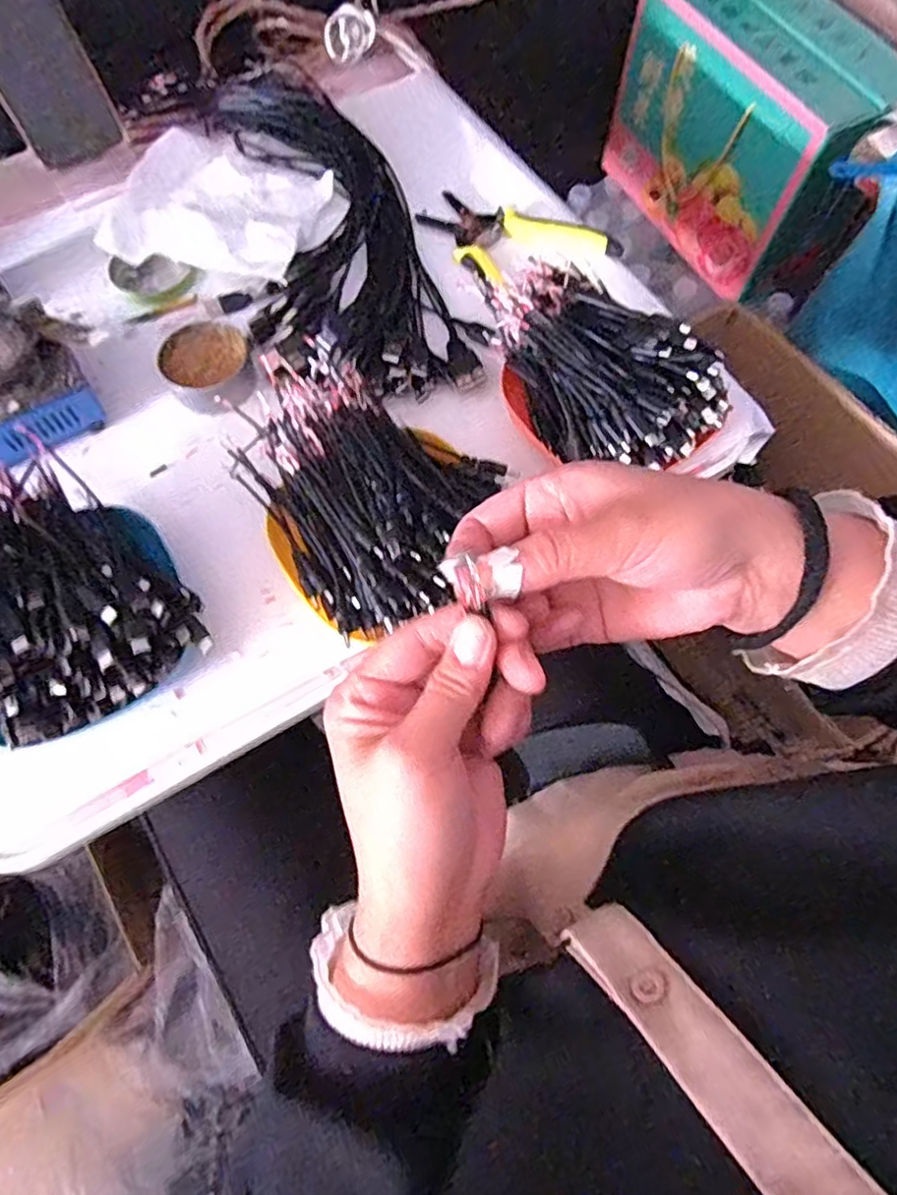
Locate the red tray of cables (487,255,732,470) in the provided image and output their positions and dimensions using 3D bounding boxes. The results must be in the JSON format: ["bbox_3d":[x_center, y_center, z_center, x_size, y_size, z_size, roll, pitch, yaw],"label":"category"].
[{"bbox_3d":[0.098,-0.162,0.441,0.122,0.049,0.175,-36,74,-14],"label":"red tray of cables"}]

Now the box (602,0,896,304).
[{"bbox_3d":[0.382,-0.608,0.847,0.164,0.233,0.331,-31,73,-12],"label":"box"}]

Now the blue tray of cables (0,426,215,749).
[{"bbox_3d":[-0.236,-0.015,0.390,0.125,0.077,0.181,-30,73,-12],"label":"blue tray of cables"}]

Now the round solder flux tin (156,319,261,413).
[{"bbox_3d":[-0.177,-0.172,0.486,0.064,0.031,0.055,-18,71,-8],"label":"round solder flux tin"}]

